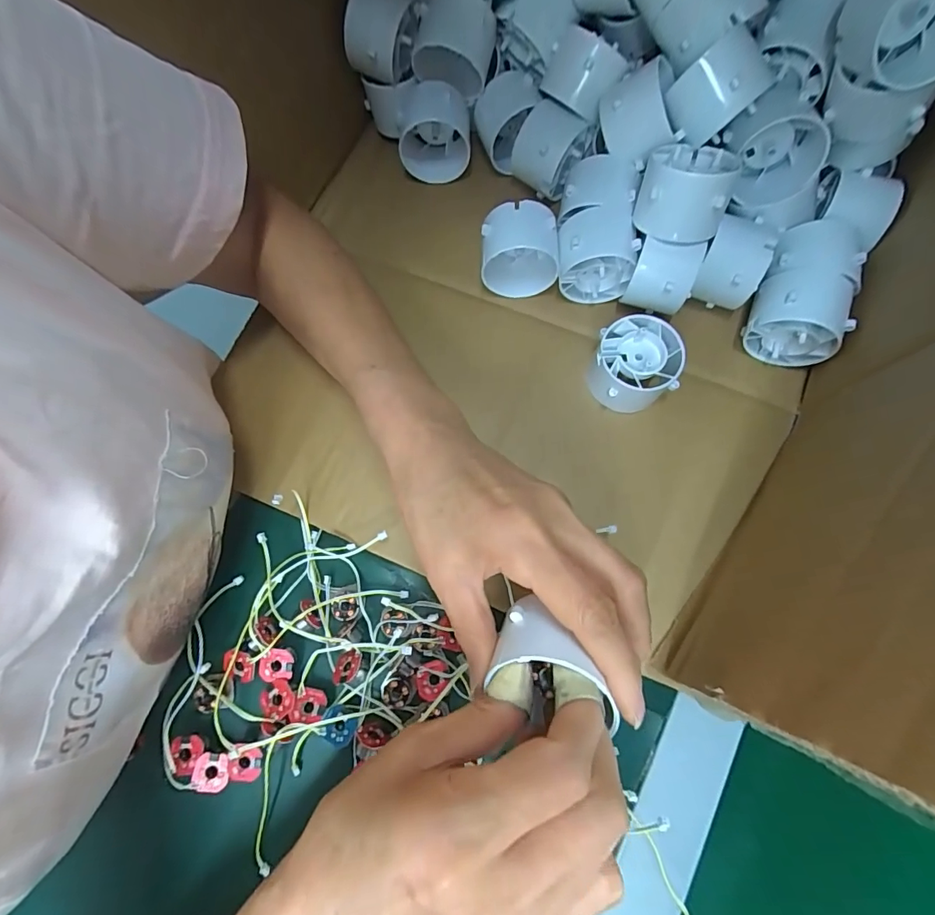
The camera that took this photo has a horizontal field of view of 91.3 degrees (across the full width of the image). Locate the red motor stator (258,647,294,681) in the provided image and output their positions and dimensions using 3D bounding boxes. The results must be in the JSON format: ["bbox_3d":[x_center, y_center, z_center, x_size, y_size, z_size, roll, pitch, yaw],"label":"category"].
[{"bbox_3d":[-0.110,0.120,0.263,0.018,0.004,0.018,0,77,-1],"label":"red motor stator"}]

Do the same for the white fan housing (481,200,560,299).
[{"bbox_3d":[0.032,-0.131,0.296,0.046,0.052,0.035,-2,77,-1],"label":"white fan housing"}]

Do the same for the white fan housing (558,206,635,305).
[{"bbox_3d":[0.080,-0.129,0.289,0.046,0.048,0.038,3,76,0],"label":"white fan housing"}]

